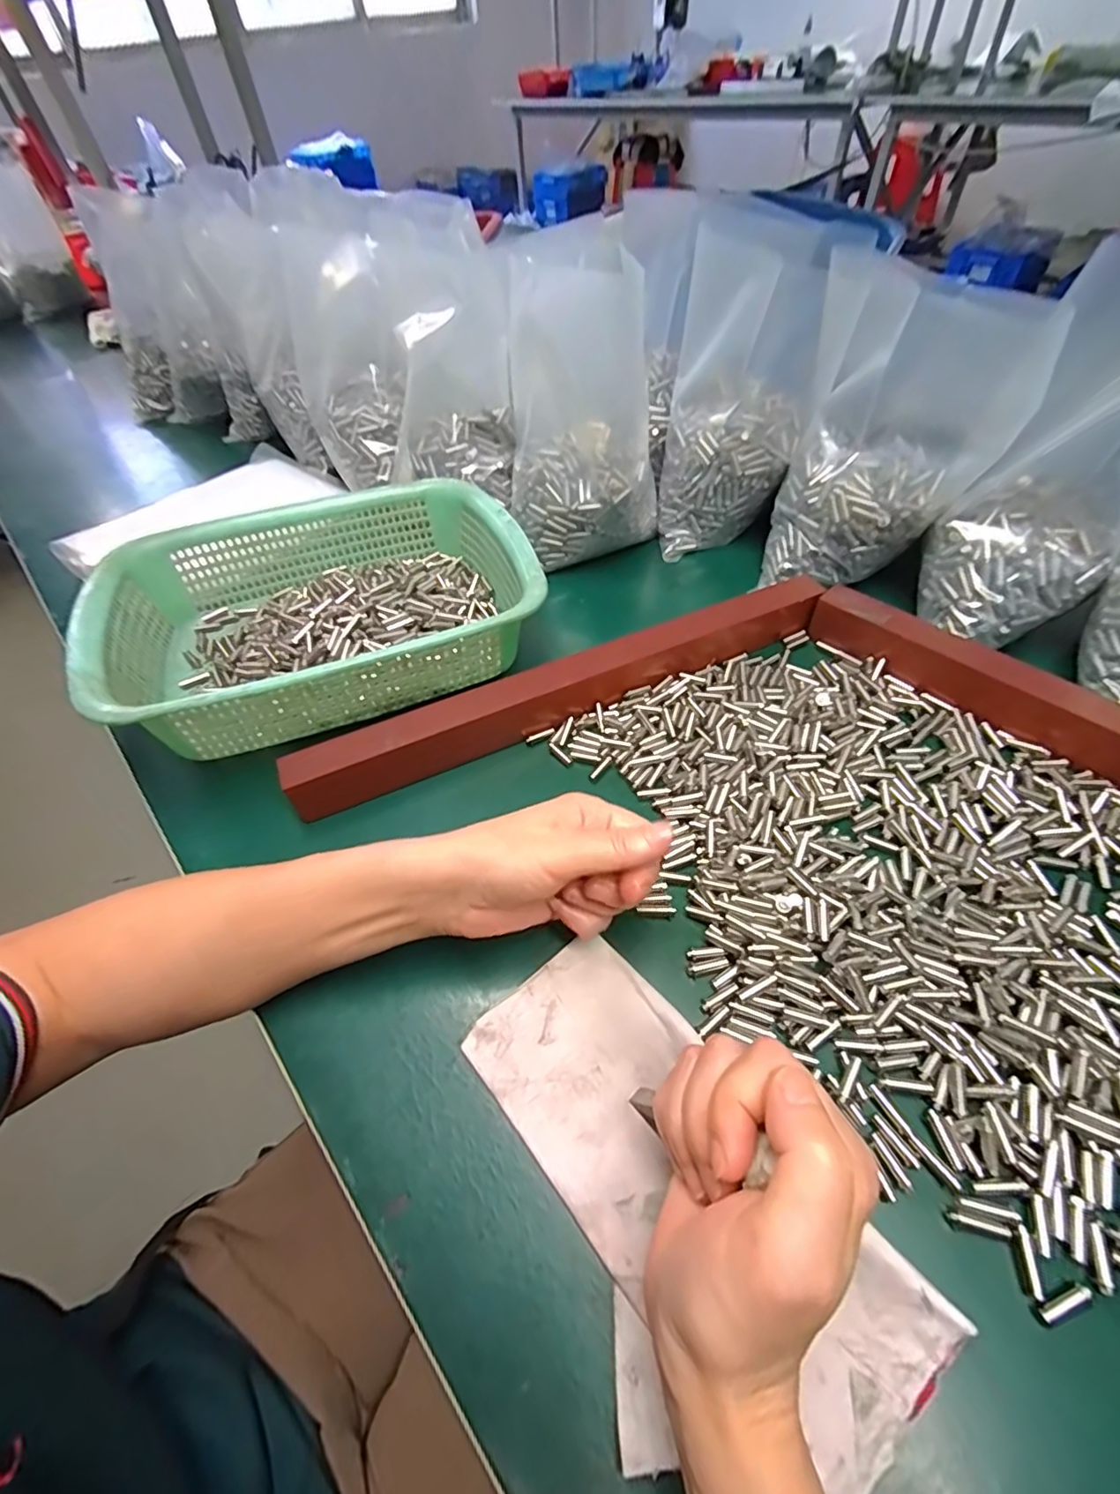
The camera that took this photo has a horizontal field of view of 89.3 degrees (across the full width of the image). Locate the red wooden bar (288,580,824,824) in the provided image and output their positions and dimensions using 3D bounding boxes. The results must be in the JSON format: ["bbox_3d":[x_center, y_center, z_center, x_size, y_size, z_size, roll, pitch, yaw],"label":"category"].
[{"bbox_3d":[0.010,-0.043,0.390,0.381,0.038,0.029,-21,54,-11],"label":"red wooden bar"}]

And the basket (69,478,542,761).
[{"bbox_3d":[-0.173,-0.110,0.429,0.296,0.078,0.221,-22,54,-12],"label":"basket"}]

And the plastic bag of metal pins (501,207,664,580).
[{"bbox_3d":[0.019,-0.278,0.475,0.126,0.237,0.088,-1,29,4],"label":"plastic bag of metal pins"}]

